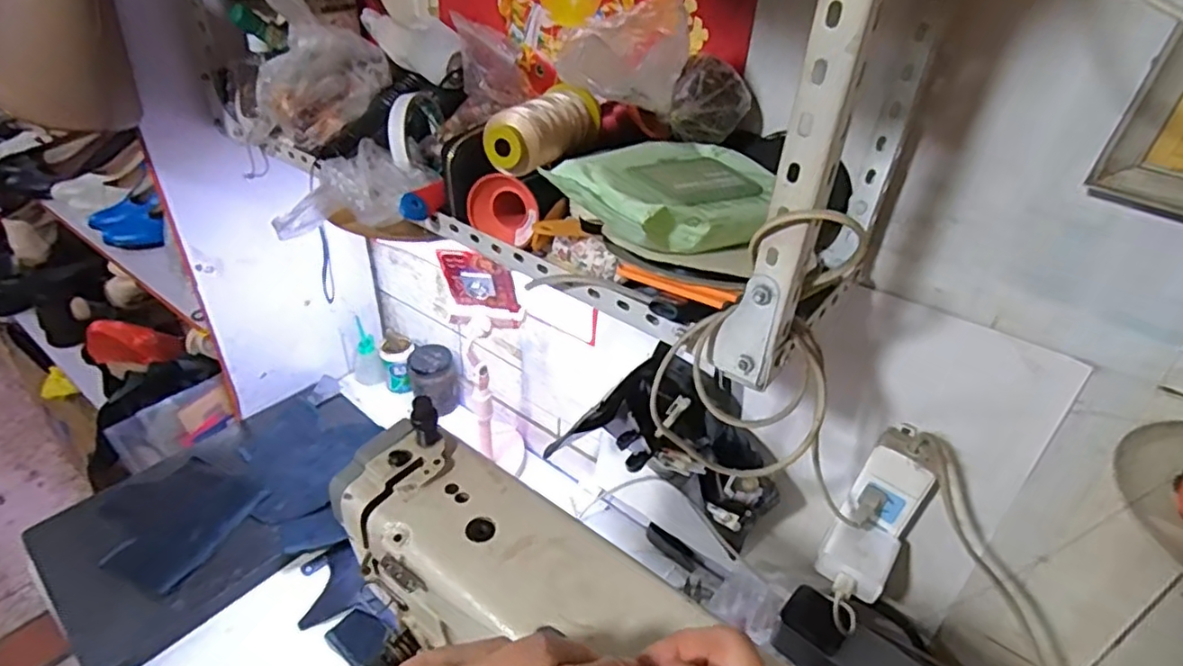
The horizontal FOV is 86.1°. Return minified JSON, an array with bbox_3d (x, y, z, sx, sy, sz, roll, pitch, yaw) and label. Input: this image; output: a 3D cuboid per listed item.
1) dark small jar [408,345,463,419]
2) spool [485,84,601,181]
[{"bbox_3d":[-0.240,0.074,0.977,0.072,0.098,0.060,-9,37,-17],"label":"dark small jar"},{"bbox_3d":[-0.036,-0.167,0.513,0.043,0.039,0.129,16,37,18],"label":"spool"}]

